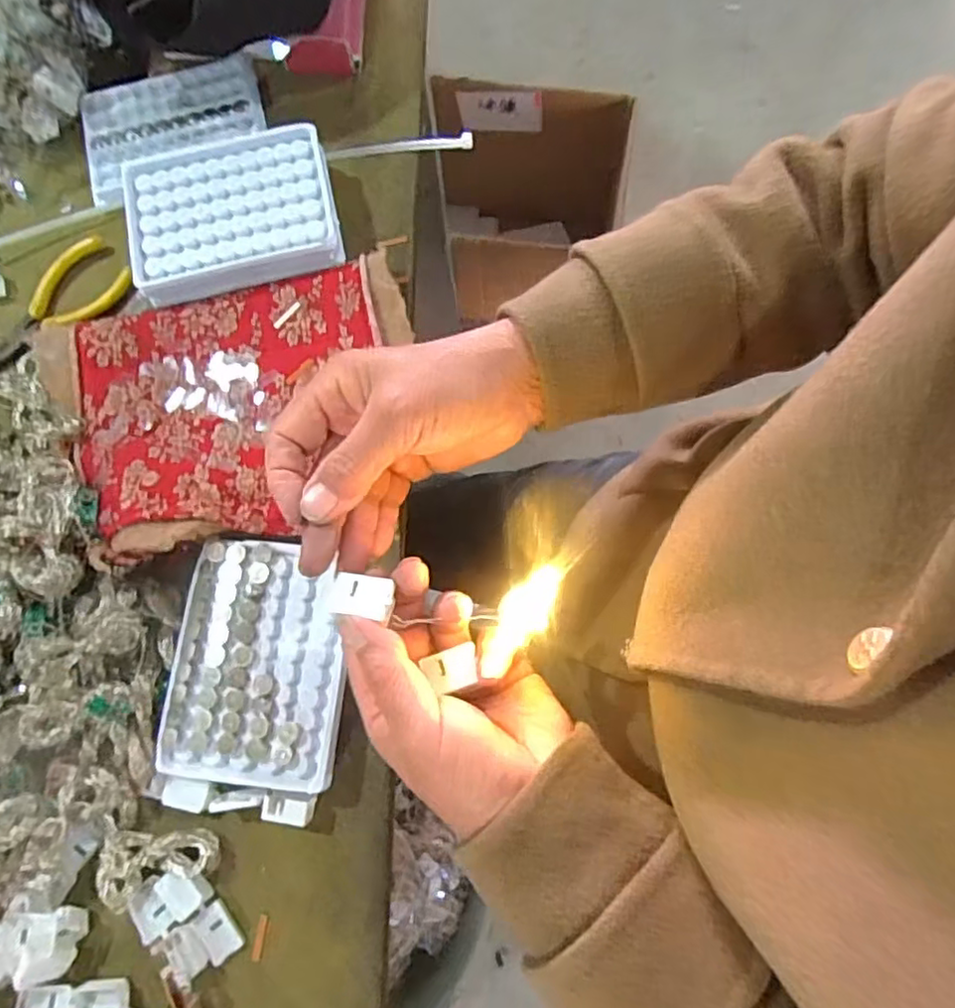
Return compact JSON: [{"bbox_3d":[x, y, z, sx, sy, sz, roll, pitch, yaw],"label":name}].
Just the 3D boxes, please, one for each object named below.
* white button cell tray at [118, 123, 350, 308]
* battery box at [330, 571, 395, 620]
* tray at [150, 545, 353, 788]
[{"bbox_3d":[-0.160,-0.190,0.414,0.130,0.024,0.097,-14,77,-2],"label":"white button cell tray"},{"bbox_3d":[-0.050,0.039,0.269,0.026,0.008,0.018,7,77,3],"label":"battery box"},{"bbox_3d":[-0.122,0.087,0.351,0.093,0.007,0.127,5,77,3],"label":"tray"}]

